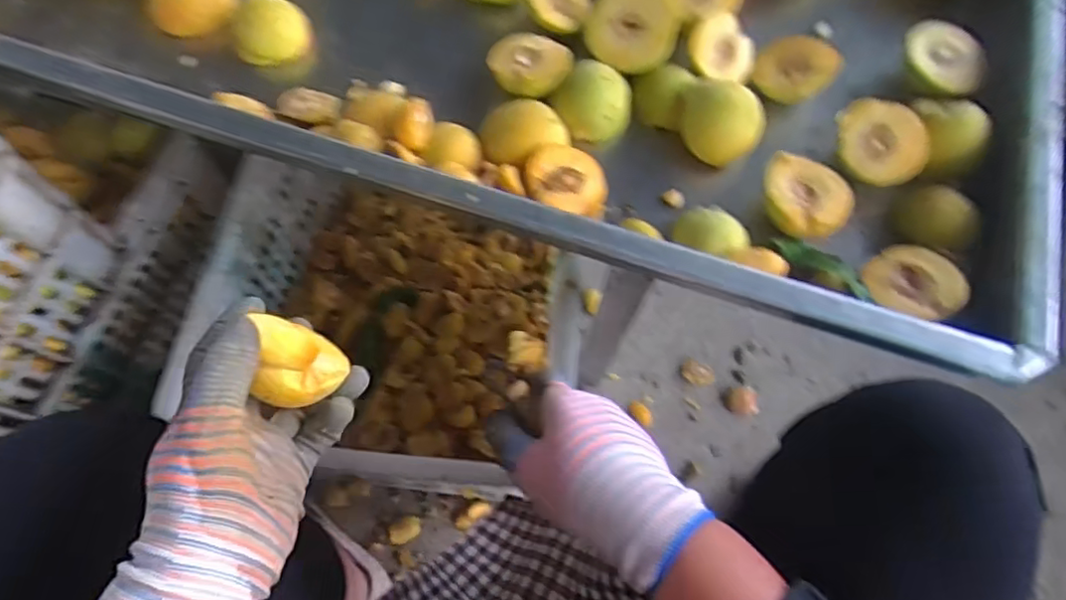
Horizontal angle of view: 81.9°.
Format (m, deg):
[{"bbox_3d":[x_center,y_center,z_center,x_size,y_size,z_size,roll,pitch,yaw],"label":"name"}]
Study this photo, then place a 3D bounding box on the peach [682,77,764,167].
[{"bbox_3d":[0.142,-0.134,0.473,0.054,0.049,0.060,-14,70,-8],"label":"peach"}]

